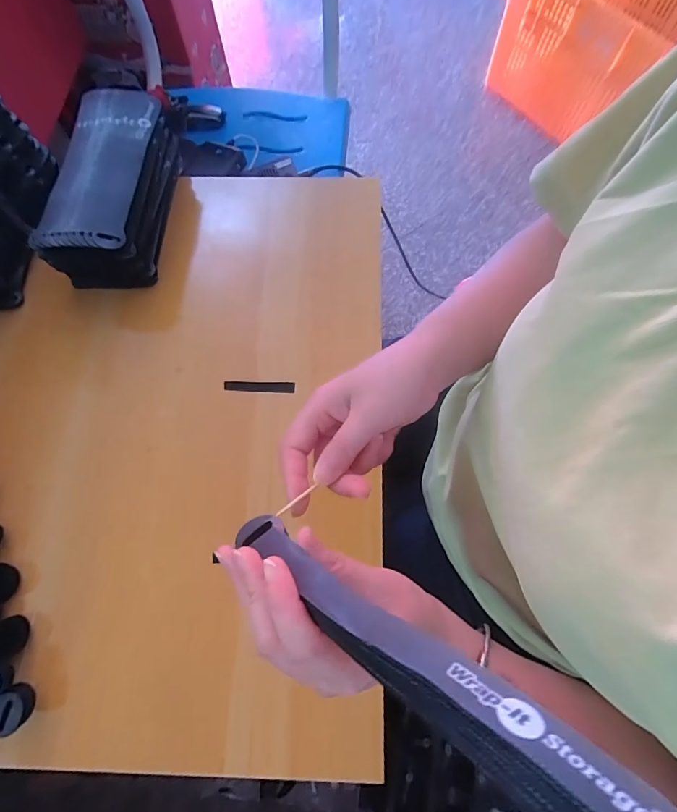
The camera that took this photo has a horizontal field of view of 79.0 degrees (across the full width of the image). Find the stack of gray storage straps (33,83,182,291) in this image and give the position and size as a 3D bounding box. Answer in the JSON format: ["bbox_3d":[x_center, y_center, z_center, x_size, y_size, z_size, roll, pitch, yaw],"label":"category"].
[{"bbox_3d":[-0.249,-0.243,0.450,0.099,0.085,0.216,-1,72,0],"label":"stack of gray storage straps"}]

